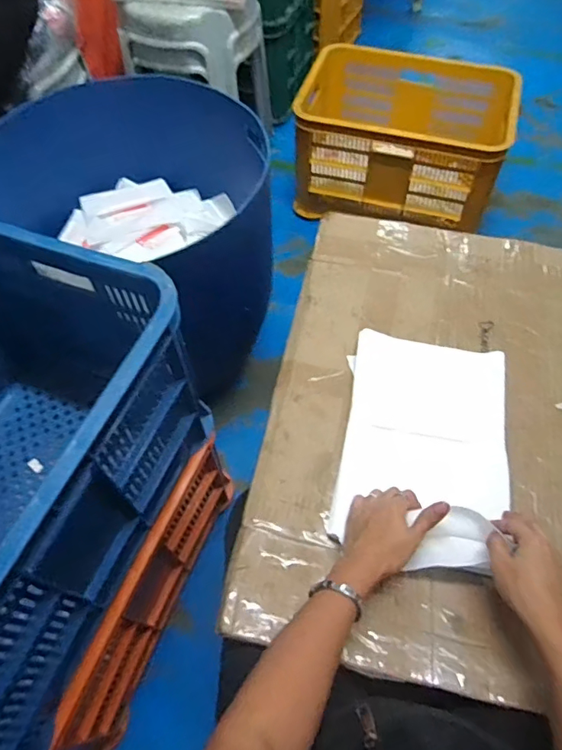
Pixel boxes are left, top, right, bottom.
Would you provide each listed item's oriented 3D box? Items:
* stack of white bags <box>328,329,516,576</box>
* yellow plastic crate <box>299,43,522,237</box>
[{"bbox_3d":[0.188,0.081,0.644,0.206,0.030,0.304,10,60,8],"label":"stack of white bags"},{"bbox_3d":[0.328,-0.639,1.357,0.509,0.273,0.375,16,61,11],"label":"yellow plastic crate"}]

